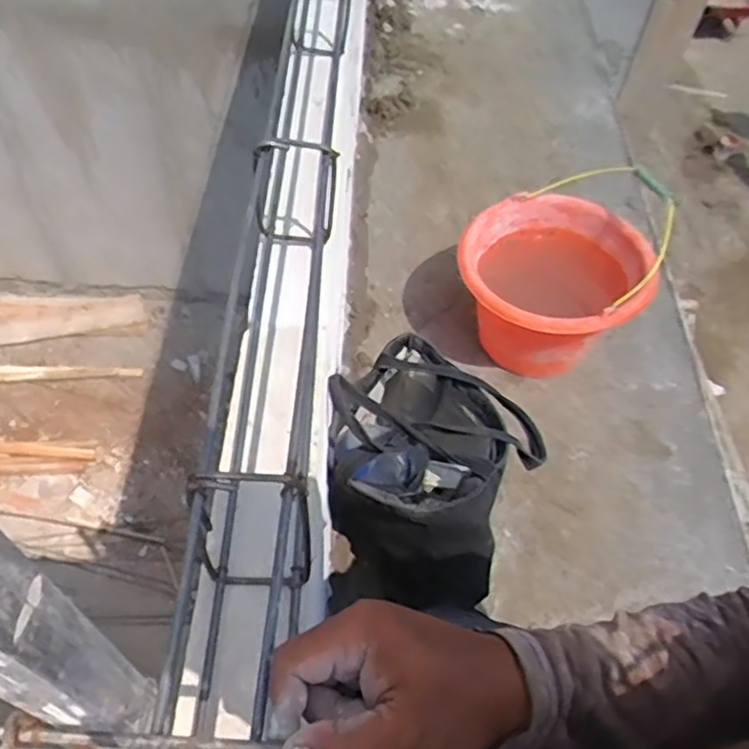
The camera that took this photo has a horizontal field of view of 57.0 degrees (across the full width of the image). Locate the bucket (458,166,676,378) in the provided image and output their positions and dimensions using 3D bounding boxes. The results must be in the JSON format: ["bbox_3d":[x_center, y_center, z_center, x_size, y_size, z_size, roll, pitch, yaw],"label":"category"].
[{"bbox_3d":[0.273,-0.128,1.107,0.272,0.208,0.267,2,54,-3],"label":"bucket"}]

